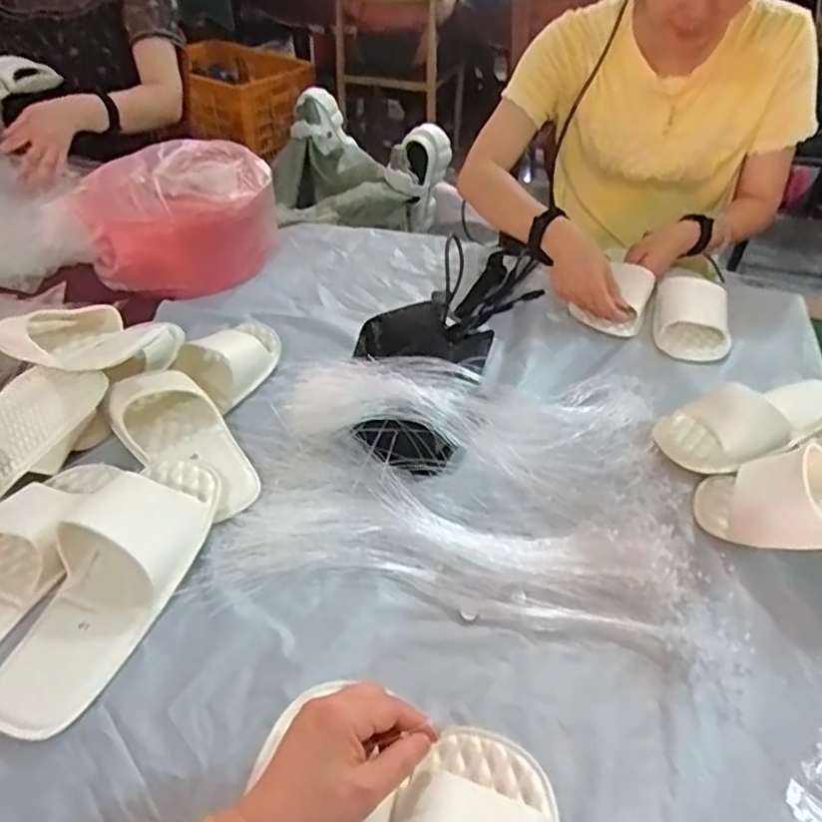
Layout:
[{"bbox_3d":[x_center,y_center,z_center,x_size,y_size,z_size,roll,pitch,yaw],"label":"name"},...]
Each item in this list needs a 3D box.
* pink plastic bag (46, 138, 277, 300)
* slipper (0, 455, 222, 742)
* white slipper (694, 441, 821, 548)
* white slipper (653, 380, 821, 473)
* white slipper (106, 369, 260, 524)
[{"bbox_3d":[-0.368,-0.297,1.000,0.305,0.133,0.224,-12,43,-12],"label":"pink plastic bag"},{"bbox_3d":[-0.262,0.139,0.576,0.102,0.050,0.273,13,44,14],"label":"slipper"},{"bbox_3d":[0.376,0.076,0.581,0.235,0.069,0.101,3,38,34],"label":"white slipper"},{"bbox_3d":[0.377,0.003,0.704,0.217,0.057,0.096,-12,43,-12],"label":"white slipper"},{"bbox_3d":[-0.237,0.026,0.687,0.095,0.053,0.205,-34,52,-31],"label":"white slipper"}]

